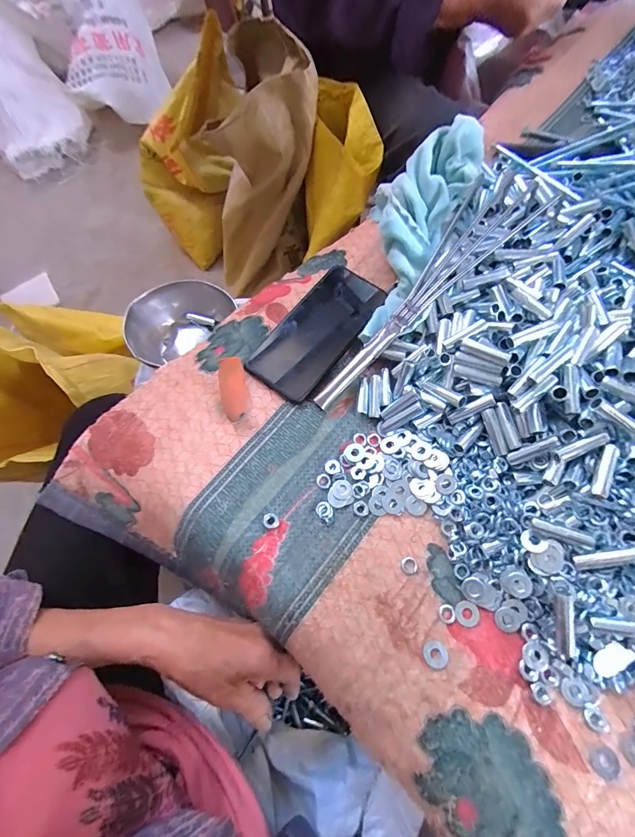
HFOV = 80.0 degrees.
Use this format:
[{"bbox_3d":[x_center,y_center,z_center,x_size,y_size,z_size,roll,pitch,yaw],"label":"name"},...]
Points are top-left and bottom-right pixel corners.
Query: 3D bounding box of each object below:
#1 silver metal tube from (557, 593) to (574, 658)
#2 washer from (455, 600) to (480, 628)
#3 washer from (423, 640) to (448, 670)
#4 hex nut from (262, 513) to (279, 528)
[{"bbox_3d":[0.181,0.150,0.275,0.010,0.005,0.042,4,78,5],"label":"silver metal tube"},{"bbox_3d":[0.121,0.158,0.306,0.018,0.004,0.019,-2,68,4],"label":"washer"},{"bbox_3d":[0.092,0.184,0.294,0.019,0.004,0.019,-20,68,-3],"label":"washer"},{"bbox_3d":[-0.042,0.091,0.335,0.013,0.005,0.013,-18,68,-2],"label":"hex nut"}]

